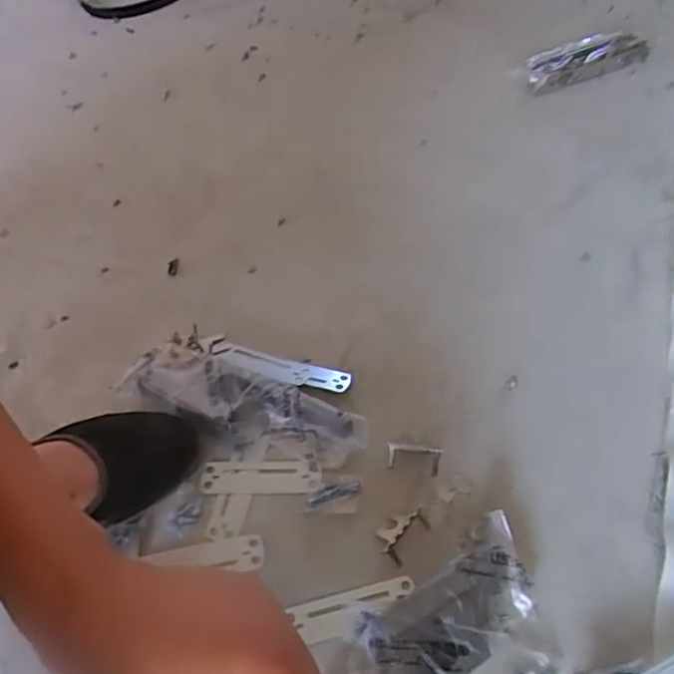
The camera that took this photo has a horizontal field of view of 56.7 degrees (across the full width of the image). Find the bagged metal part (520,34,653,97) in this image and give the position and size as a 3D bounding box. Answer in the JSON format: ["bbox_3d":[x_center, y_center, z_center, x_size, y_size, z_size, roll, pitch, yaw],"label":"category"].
[{"bbox_3d":[0.299,-0.339,0.762,0.165,0.025,0.051,-21,56,-9],"label":"bagged metal part"}]

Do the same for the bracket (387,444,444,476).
[{"bbox_3d":[0.060,0.095,0.488,0.042,0.006,0.020,5,56,9],"label":"bracket"}]

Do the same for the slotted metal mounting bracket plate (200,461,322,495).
[{"bbox_3d":[-0.060,0.112,0.499,0.095,0.005,0.027,-2,55,4],"label":"slotted metal mounting bracket plate"}]

